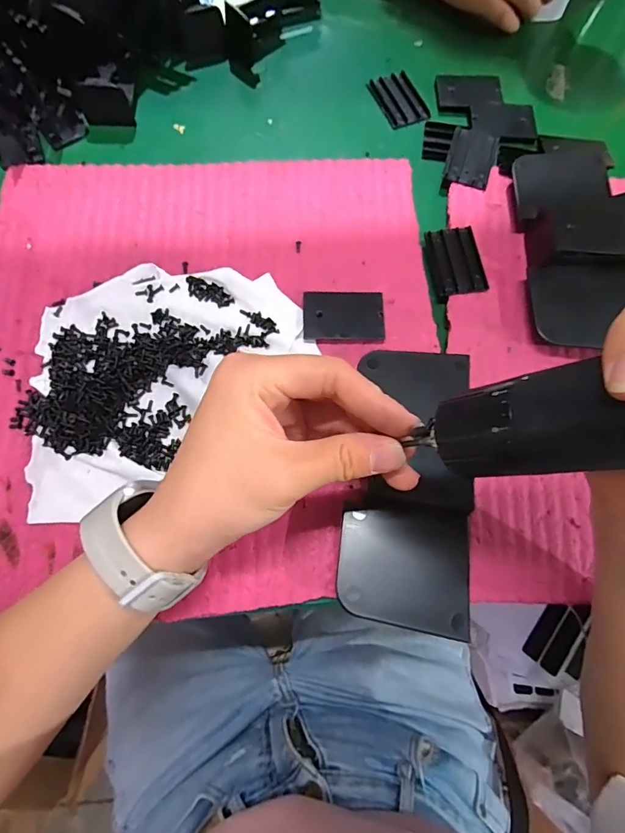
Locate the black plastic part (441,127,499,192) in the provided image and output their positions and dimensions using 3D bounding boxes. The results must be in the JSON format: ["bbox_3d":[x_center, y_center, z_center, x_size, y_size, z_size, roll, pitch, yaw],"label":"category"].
[{"bbox_3d":[0.128,-0.209,0.361,0.036,0.008,0.057,18,73,3],"label":"black plastic part"}]

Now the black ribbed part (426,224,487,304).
[{"bbox_3d":[0.104,-0.113,0.326,0.035,0.008,0.056,-6,73,-4],"label":"black ribbed part"}]

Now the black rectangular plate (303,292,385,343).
[{"bbox_3d":[0.022,-0.069,0.309,0.054,0.007,0.035,1,72,-2],"label":"black rectangular plate"}]

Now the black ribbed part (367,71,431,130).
[{"bbox_3d":[0.074,-0.273,0.383,0.037,0.004,0.057,-20,74,-8],"label":"black ribbed part"}]

